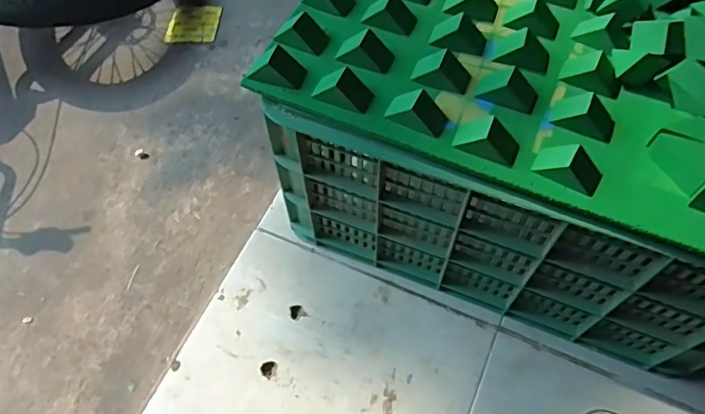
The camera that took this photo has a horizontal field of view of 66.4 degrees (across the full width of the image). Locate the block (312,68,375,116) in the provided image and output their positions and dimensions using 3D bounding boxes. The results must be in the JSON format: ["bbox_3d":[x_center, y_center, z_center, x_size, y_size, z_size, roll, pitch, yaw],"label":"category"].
[{"bbox_3d":[-0.011,-0.122,0.547,0.059,0.021,0.034,24,64,15],"label":"block"}]

